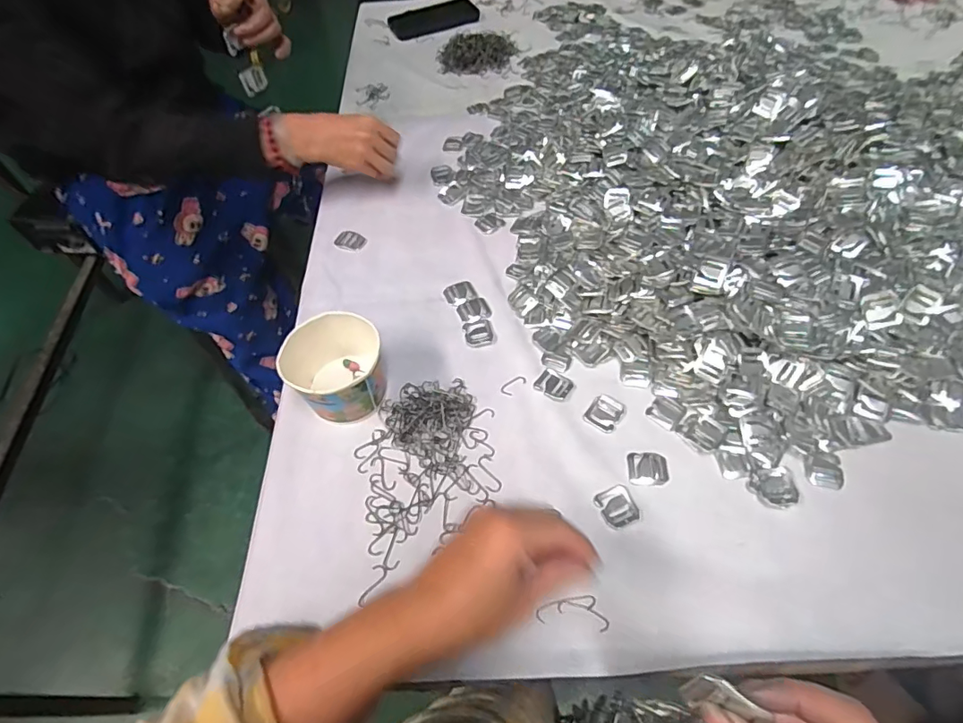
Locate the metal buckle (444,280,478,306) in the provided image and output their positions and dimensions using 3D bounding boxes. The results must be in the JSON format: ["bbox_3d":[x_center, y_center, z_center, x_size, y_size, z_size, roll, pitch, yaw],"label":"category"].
[{"bbox_3d":[-0.025,-0.083,0.608,0.035,0.004,0.035,-28,59,-14],"label":"metal buckle"}]

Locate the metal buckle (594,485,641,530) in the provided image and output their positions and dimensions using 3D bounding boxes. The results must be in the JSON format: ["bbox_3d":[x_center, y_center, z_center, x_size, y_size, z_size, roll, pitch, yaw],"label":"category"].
[{"bbox_3d":[0.123,0.131,0.456,0.033,0.005,0.035,-22,58,-10],"label":"metal buckle"}]

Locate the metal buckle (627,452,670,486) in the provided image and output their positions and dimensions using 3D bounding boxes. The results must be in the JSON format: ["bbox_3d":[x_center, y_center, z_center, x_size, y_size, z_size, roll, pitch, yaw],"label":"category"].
[{"bbox_3d":[0.157,0.100,0.475,0.037,0.004,0.032,0,57,4],"label":"metal buckle"}]

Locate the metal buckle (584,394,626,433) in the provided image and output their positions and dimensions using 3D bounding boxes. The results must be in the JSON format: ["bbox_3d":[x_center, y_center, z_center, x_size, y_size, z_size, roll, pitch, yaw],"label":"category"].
[{"bbox_3d":[0.124,0.051,0.508,0.032,0.004,0.038,31,64,22],"label":"metal buckle"}]

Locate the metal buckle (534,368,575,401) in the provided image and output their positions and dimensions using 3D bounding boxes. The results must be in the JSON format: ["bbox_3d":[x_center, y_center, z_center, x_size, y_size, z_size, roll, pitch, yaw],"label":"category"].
[{"bbox_3d":[0.076,0.024,0.527,0.036,0.004,0.029,32,64,22],"label":"metal buckle"}]

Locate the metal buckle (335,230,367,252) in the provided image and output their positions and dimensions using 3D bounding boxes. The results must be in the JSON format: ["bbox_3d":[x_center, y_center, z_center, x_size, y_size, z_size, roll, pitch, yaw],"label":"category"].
[{"bbox_3d":[-0.173,-0.158,0.666,0.039,0.005,0.034,19,60,16],"label":"metal buckle"}]

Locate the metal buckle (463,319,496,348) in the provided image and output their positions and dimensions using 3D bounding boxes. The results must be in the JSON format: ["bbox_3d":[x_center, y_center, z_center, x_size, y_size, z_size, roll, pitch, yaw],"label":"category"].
[{"bbox_3d":[-0.002,-0.033,0.572,0.033,0.004,0.037,-13,57,-5],"label":"metal buckle"}]

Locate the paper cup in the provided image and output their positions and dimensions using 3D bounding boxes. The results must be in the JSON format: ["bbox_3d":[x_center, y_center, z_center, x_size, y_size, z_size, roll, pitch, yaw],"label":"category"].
[{"bbox_3d":[-0.141,0.009,0.503,0.085,0.075,0.086,-2,57,3],"label":"paper cup"}]

